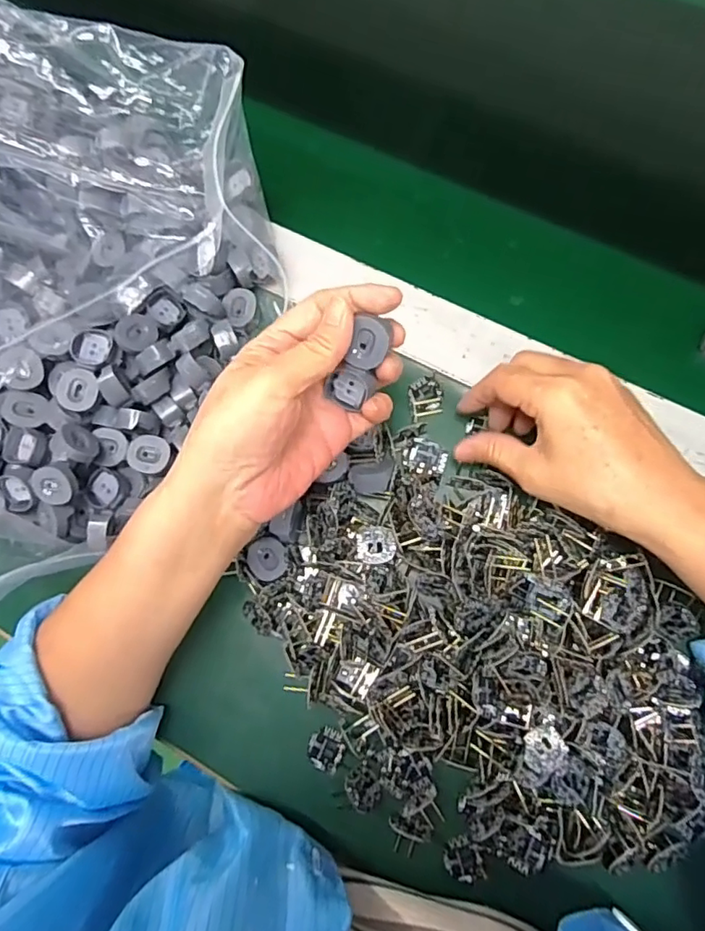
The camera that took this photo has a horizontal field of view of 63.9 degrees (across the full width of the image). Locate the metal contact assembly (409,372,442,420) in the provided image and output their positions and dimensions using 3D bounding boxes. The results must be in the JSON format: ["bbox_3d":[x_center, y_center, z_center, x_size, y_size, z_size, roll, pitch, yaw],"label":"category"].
[{"bbox_3d":[0.050,-0.048,0.387,0.022,0.006,0.030,-10,77,3],"label":"metal contact assembly"}]

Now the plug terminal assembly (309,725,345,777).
[{"bbox_3d":[-0.016,0.173,0.345,0.021,0.004,0.024,15,80,8],"label":"plug terminal assembly"}]

